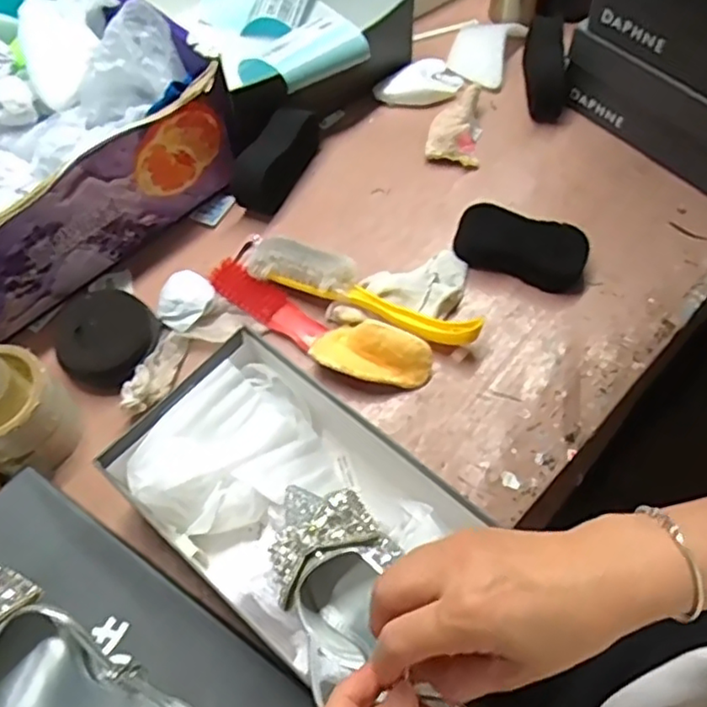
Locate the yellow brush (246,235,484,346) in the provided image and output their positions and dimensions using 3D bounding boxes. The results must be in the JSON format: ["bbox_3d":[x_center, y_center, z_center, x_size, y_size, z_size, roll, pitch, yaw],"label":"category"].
[{"bbox_3d":[0.010,-0.065,0.614,0.235,0.040,0.060,20,64,13],"label":"yellow brush"}]

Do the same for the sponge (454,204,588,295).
[{"bbox_3d":[0.167,-0.107,0.637,0.128,0.032,0.056,21,64,13],"label":"sponge"}]

